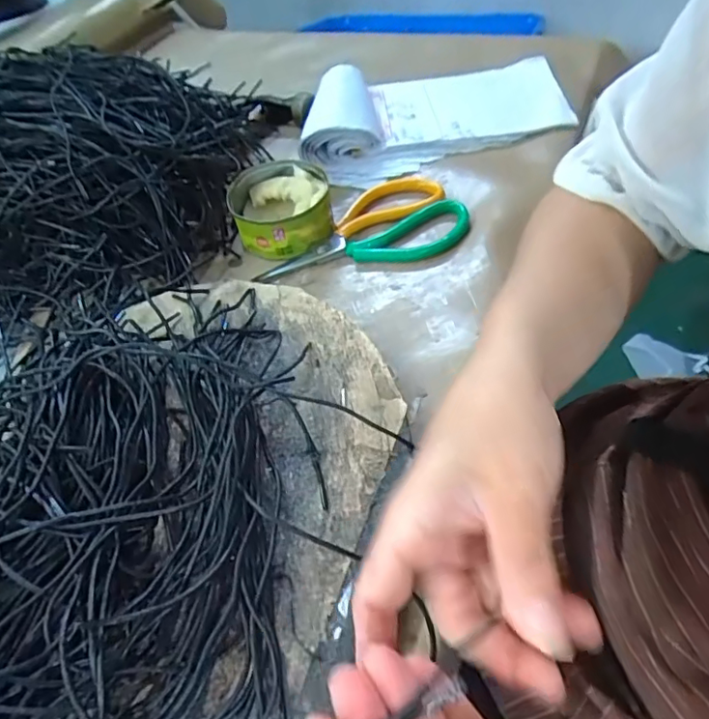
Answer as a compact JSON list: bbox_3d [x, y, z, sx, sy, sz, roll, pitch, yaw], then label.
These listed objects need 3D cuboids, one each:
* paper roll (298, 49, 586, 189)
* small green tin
[{"bbox_3d":[0.073,-0.248,0.549,0.260,0.043,0.137,-15,51,-6],"label":"paper roll"},{"bbox_3d":[-0.060,-0.127,0.469,0.079,0.041,0.080,-5,50,6],"label":"small green tin"}]

